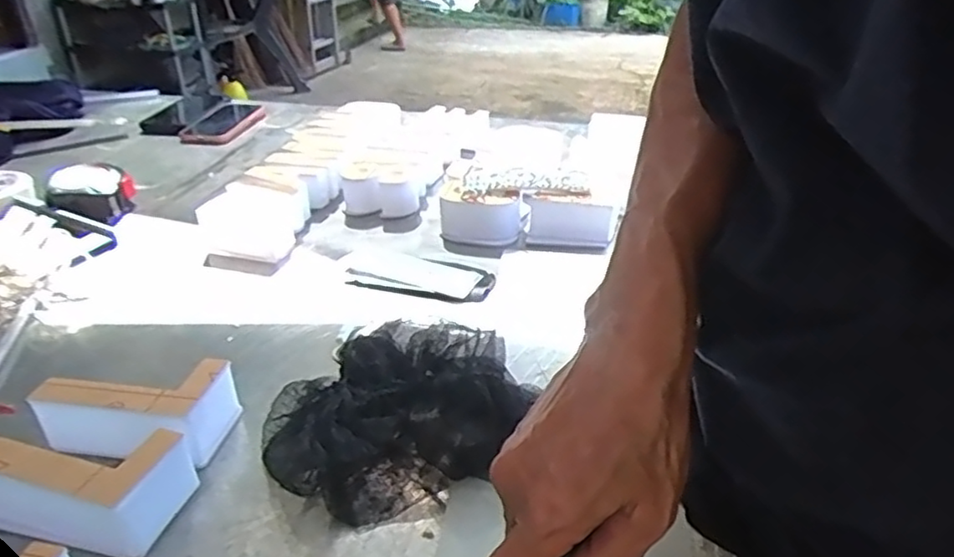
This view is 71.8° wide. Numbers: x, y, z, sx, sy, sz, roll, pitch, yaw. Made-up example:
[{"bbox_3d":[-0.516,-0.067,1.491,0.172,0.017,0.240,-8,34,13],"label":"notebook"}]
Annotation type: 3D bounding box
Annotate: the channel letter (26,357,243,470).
[{"bbox_3d":[-0.223,0.085,0.437,0.114,0.050,0.059,2,30,7],"label":"channel letter"}]

